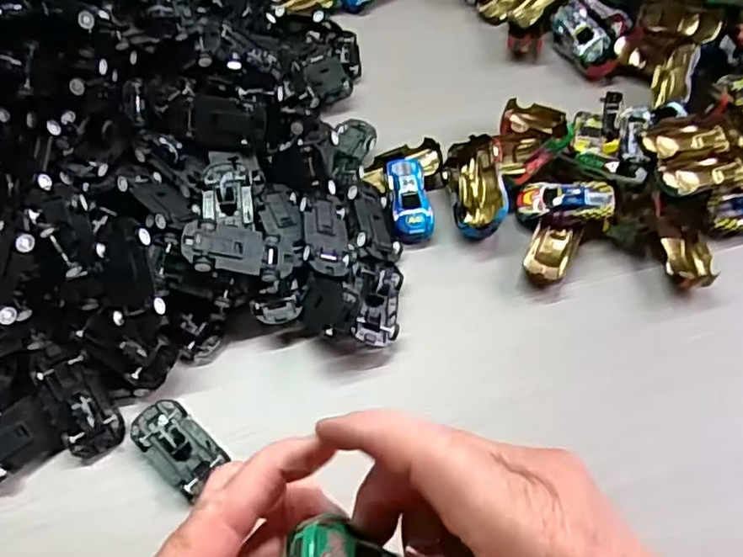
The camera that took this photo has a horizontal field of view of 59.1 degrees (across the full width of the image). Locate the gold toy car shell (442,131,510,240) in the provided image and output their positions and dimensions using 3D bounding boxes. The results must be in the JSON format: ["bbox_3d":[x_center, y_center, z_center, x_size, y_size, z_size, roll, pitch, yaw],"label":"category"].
[{"bbox_3d":[0.072,-0.063,0.447,0.041,0.018,0.071,-23,63,23],"label":"gold toy car shell"}]

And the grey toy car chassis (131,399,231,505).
[{"bbox_3d":[-0.105,0.089,0.354,0.056,0.011,0.030,38,64,23],"label":"grey toy car chassis"}]

